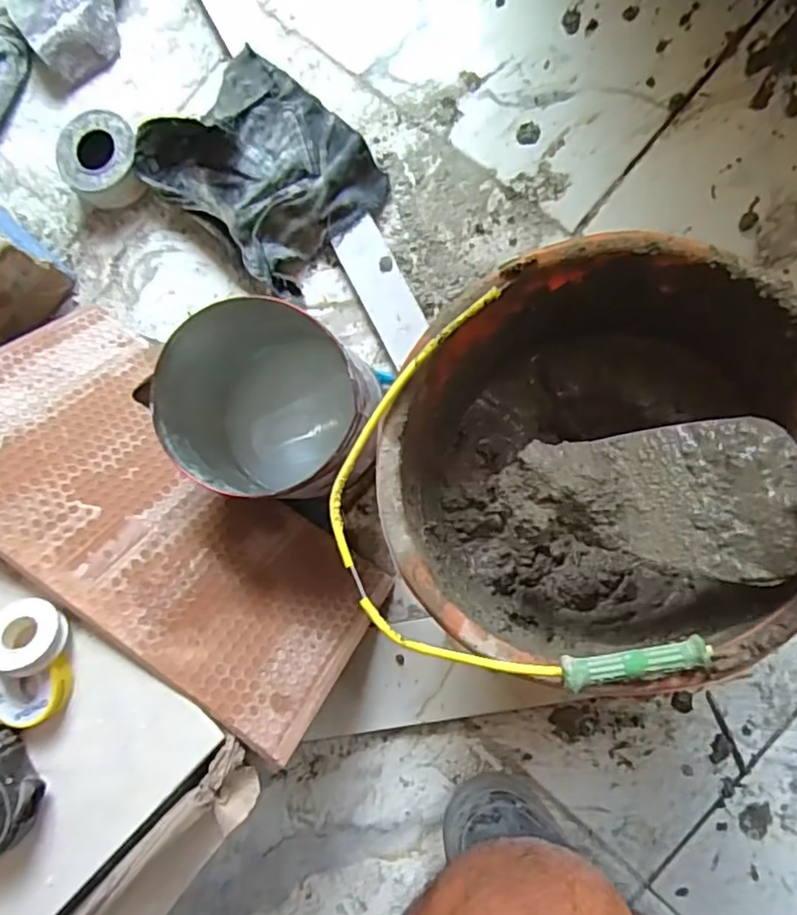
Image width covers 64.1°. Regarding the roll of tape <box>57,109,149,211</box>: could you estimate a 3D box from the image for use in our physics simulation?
[{"bbox_3d":[-0.293,-0.297,0.635,0.080,0.044,0.089,-17,83,6],"label":"roll of tape"}]

